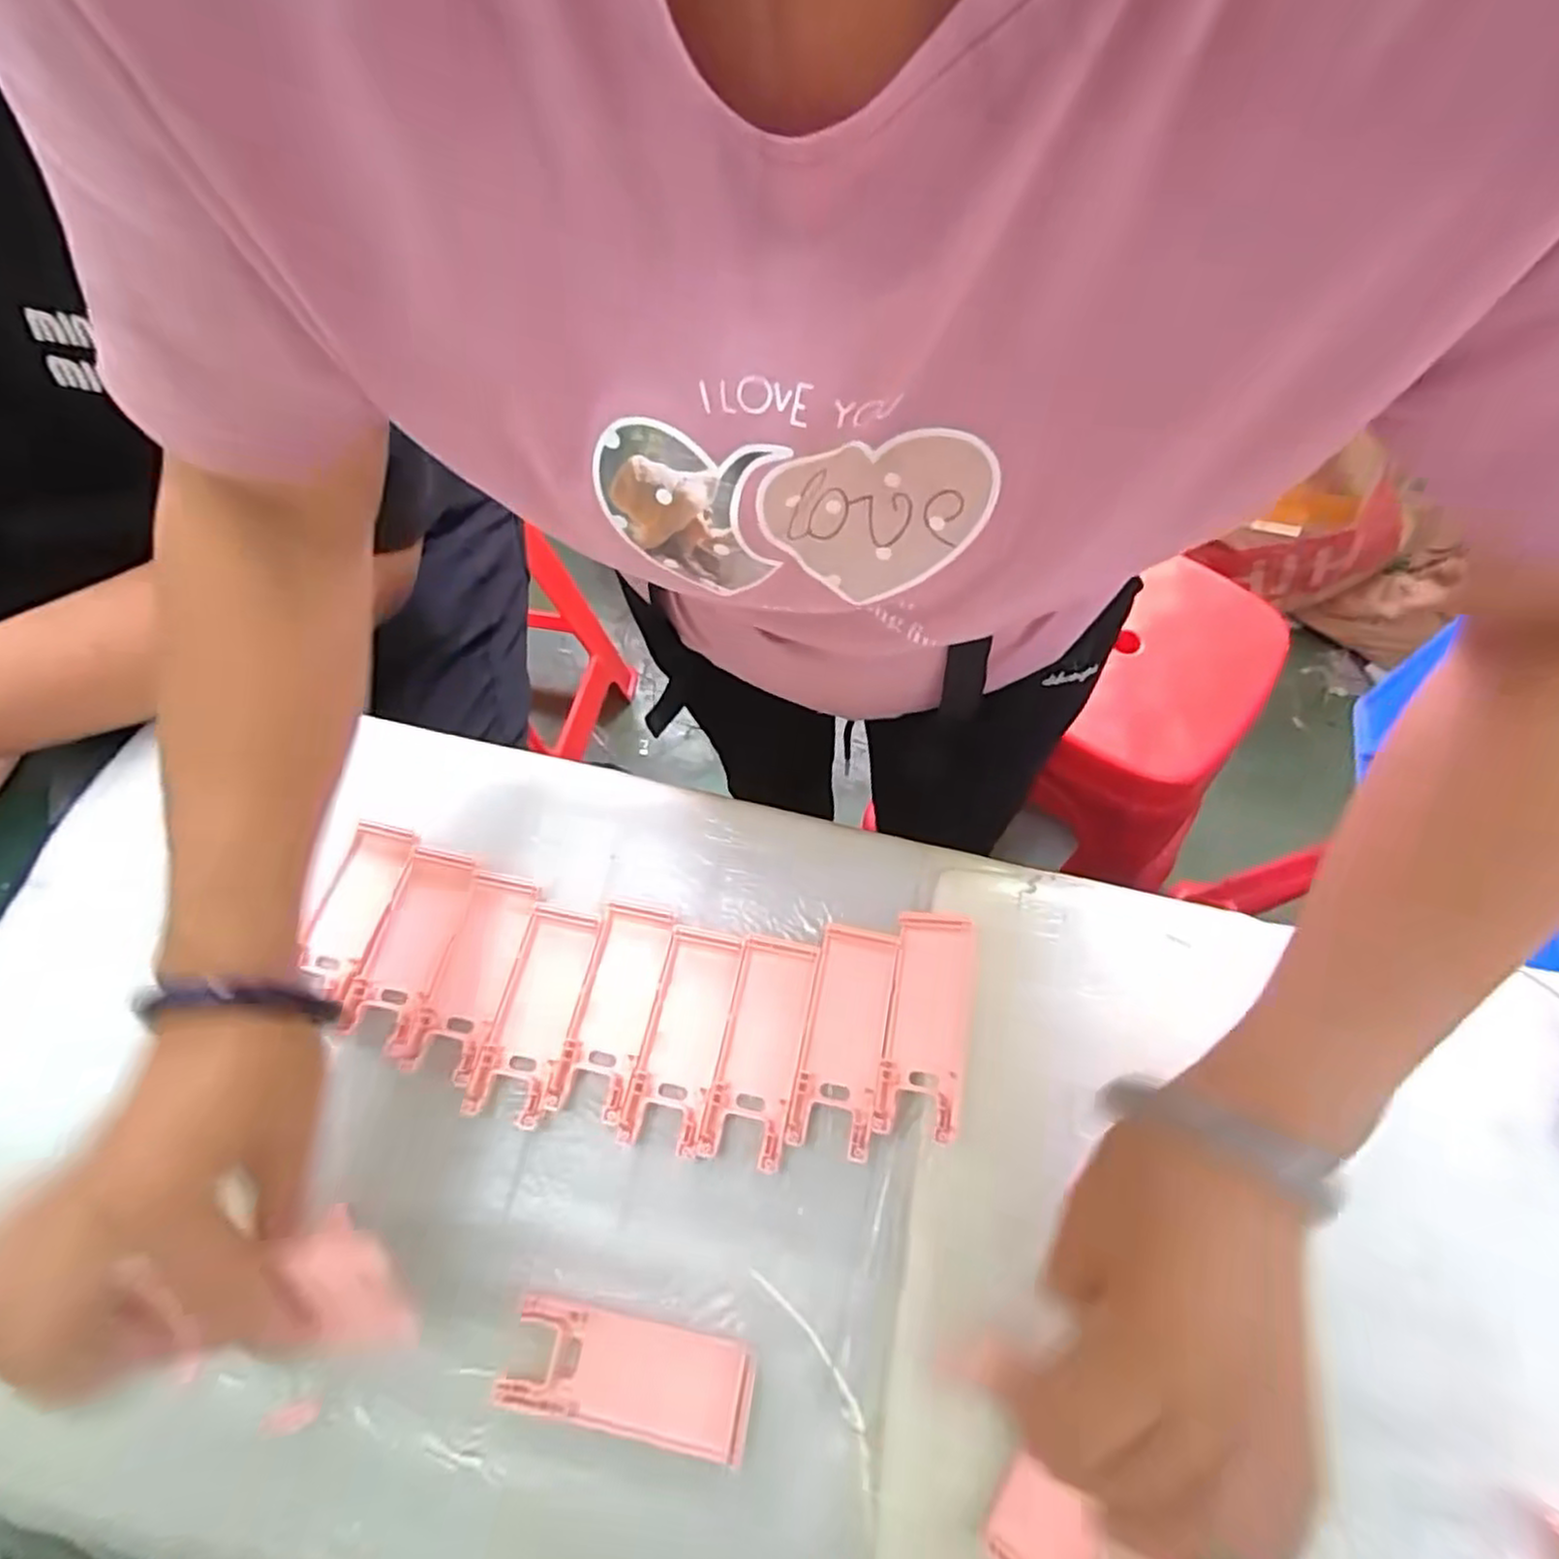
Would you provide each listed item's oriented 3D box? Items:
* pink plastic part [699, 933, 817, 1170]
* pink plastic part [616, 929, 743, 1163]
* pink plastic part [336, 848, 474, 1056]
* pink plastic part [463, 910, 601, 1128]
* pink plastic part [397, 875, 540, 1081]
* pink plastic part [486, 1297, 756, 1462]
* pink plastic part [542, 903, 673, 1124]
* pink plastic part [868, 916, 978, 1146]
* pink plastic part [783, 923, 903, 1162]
[{"bbox_3d":[-0.009,0.131,0.366,0.039,0.006,0.104,10,66,7],"label":"pink plastic part"},{"bbox_3d":[-0.048,0.127,0.370,0.038,0.006,0.103,10,66,7],"label":"pink plastic part"},{"bbox_3d":[-0.198,0.088,0.395,0.037,0.009,0.104,6,65,5],"label":"pink plastic part"},{"bbox_3d":[-0.125,0.118,0.380,0.038,0.008,0.103,9,65,7],"label":"pink plastic part"},{"bbox_3d":[-0.161,0.103,0.392,0.037,0.014,0.101,10,65,7],"label":"pink plastic part"},{"bbox_3d":[-0.063,0.249,0.311,0.102,0.011,0.039,8,65,6],"label":"pink plastic part"},{"bbox_3d":[-0.086,0.116,0.378,0.039,0.008,0.101,10,66,7],"label":"pink plastic part"},{"bbox_3d":[0.070,0.116,0.358,0.038,0.012,0.103,3,68,20],"label":"pink plastic part"},{"bbox_3d":[0.032,0.125,0.365,0.038,0.004,0.104,11,66,7],"label":"pink plastic part"}]

